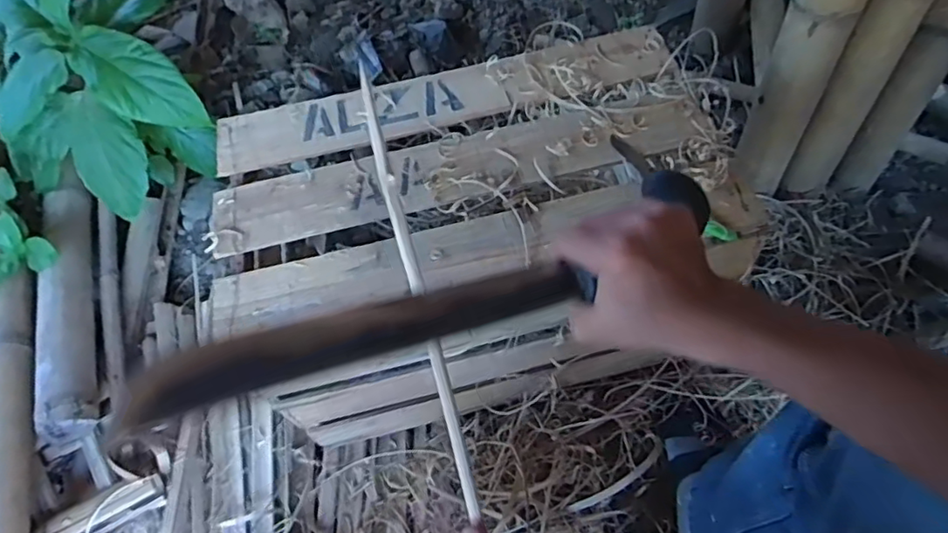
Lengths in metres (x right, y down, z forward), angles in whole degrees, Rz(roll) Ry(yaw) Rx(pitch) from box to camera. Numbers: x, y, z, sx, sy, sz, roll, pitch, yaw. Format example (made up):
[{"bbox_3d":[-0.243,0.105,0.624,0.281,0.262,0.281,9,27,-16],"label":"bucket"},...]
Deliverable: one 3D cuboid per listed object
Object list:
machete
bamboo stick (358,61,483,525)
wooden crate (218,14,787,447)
[{"bbox_3d":[-0.006,0.017,0.353,0.379,0.029,0.054,-18,58,-21],"label":"machete"},{"bbox_3d":[-0.036,0.008,0.349,0.009,0.010,0.281,-15,82,-5],"label":"bamboo stick"},{"bbox_3d":[0.000,-0.016,0.804,0.574,0.376,0.358,-10,58,-2],"label":"wooden crate"}]

